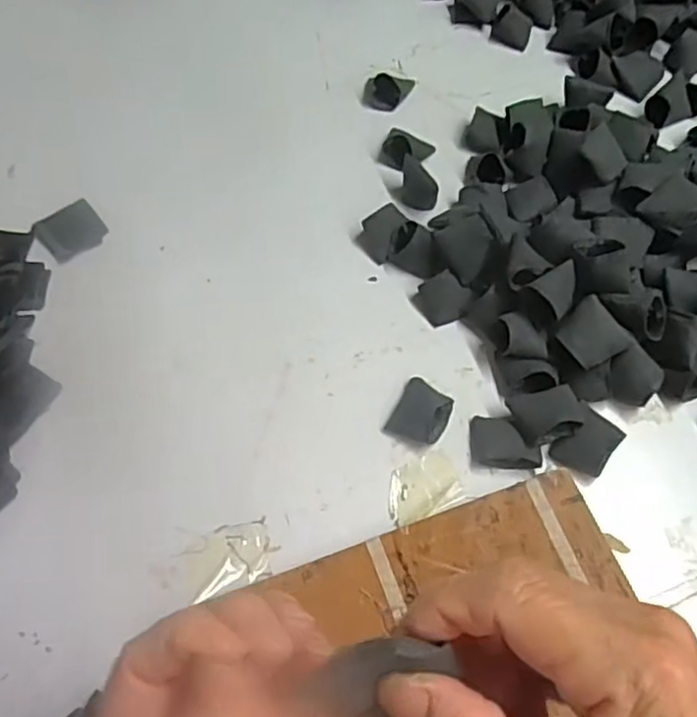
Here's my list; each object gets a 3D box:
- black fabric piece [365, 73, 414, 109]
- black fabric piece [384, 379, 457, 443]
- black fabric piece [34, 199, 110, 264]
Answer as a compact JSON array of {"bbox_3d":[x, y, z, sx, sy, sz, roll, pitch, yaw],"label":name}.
[{"bbox_3d":[0.036,-0.255,0.621,0.036,0.029,0.041,26,66,15],"label":"black fabric piece"},{"bbox_3d":[0.051,0.037,0.466,0.038,0.012,0.043,24,65,14],"label":"black fabric piece"},{"bbox_3d":[-0.231,-0.107,0.559,0.050,0.006,0.050,-37,66,-16],"label":"black fabric piece"}]

